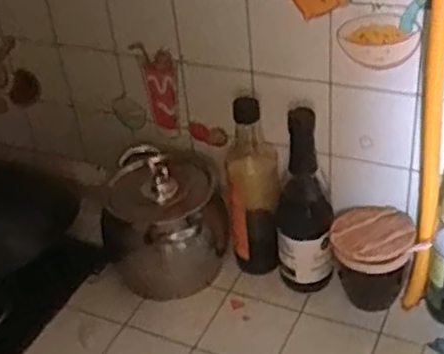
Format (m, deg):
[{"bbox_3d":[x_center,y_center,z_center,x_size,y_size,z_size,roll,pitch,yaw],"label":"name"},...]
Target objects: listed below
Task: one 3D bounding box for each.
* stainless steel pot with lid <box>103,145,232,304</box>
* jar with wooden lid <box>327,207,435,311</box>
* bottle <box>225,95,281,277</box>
[{"bbox_3d":[-0.072,0.059,0.879,0.149,0.154,0.186,-8,35,-3],"label":"stainless steel pot with lid"},{"bbox_3d":[0.179,0.102,0.823,0.096,0.107,0.101,-4,35,3],"label":"jar with wooden lid"},{"bbox_3d":[0.040,0.015,0.850,0.064,0.239,0.071,-3,36,5],"label":"bottle"}]

